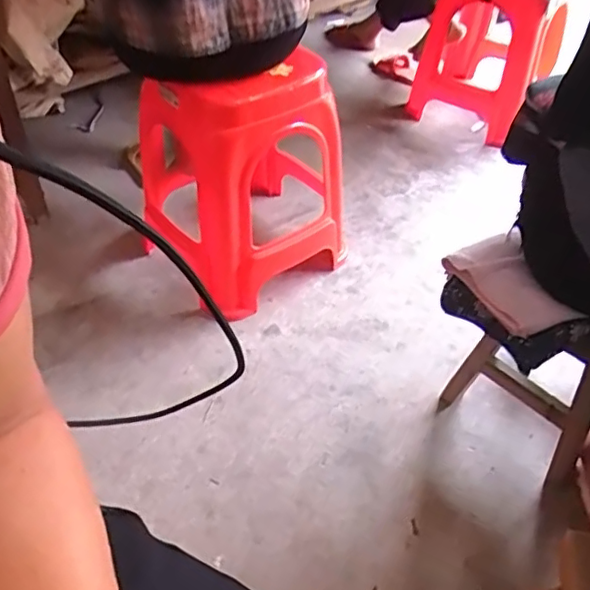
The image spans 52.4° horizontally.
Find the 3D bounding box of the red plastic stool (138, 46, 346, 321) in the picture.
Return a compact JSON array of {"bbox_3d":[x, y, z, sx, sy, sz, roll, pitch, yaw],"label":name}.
[{"bbox_3d":[-0.118,-0.280,1.332,0.383,0.473,0.407,-27,51,-26],"label":"red plastic stool"}]

